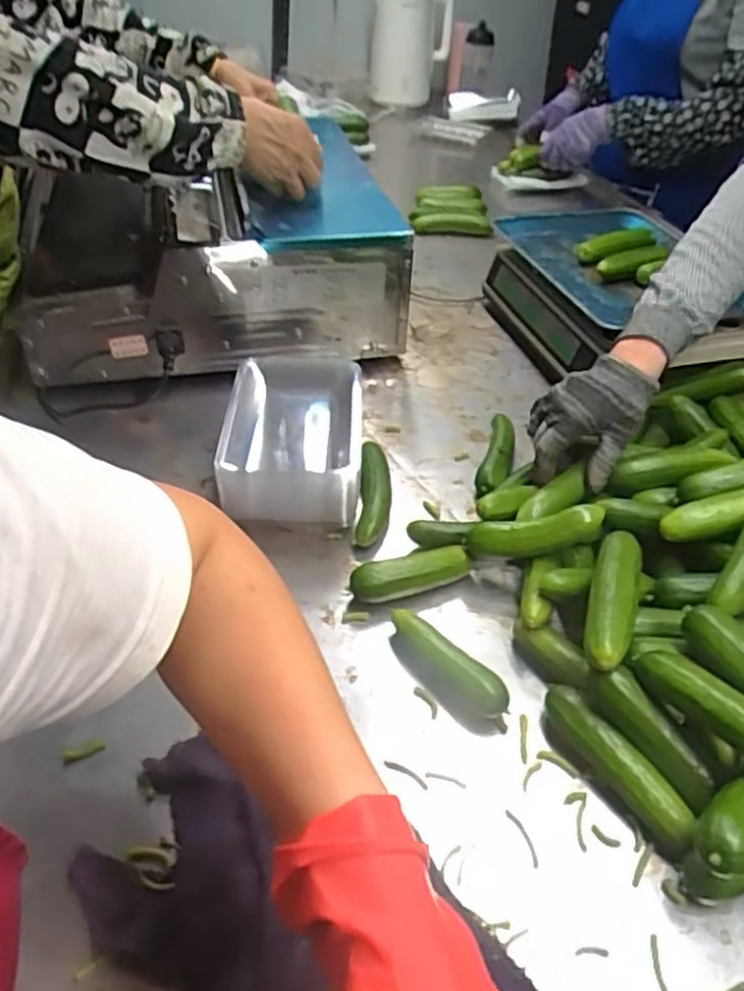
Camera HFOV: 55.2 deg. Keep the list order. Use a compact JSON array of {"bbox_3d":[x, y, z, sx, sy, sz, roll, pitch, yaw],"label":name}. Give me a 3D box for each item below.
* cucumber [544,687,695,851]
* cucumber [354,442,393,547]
[{"bbox_3d":[0.172,0.191,0.505,0.027,0.038,0.124,-24,47,-29],"label":"cucumber"},{"bbox_3d":[0.003,-0.001,0.713,0.032,0.035,0.124,4,40,0],"label":"cucumber"}]

